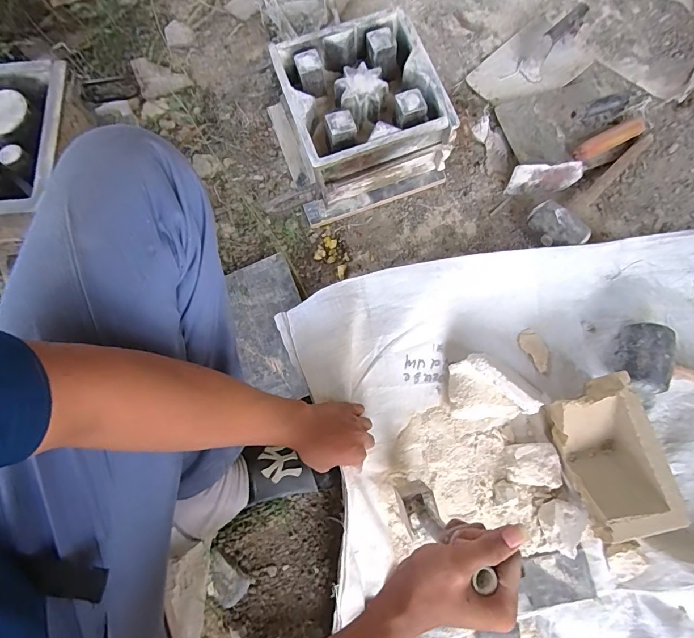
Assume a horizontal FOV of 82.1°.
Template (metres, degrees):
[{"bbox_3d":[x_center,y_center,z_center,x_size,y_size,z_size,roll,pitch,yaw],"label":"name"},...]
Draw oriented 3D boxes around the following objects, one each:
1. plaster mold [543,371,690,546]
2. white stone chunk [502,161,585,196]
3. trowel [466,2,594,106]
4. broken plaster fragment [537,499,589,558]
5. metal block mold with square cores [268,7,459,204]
[{"bbox_3d":[0.363,0.188,0.560,0.109,0.086,0.198,-12,76,-2],"label":"plaster mold"},{"bbox_3d":[0.336,-0.239,0.680,0.114,0.064,0.019,-4,76,0],"label":"white stone chunk"},{"bbox_3d":[0.353,-0.491,0.737,0.248,0.069,0.144,-41,79,-8],"label":"trowel"},{"bbox_3d":[0.314,0.297,0.571,0.060,0.027,0.068,-22,77,-4],"label":"broken plaster fragment"},{"bbox_3d":[0.022,-0.338,0.667,0.220,0.141,0.230,-21,77,-4],"label":"metal block mold with square cores"}]

